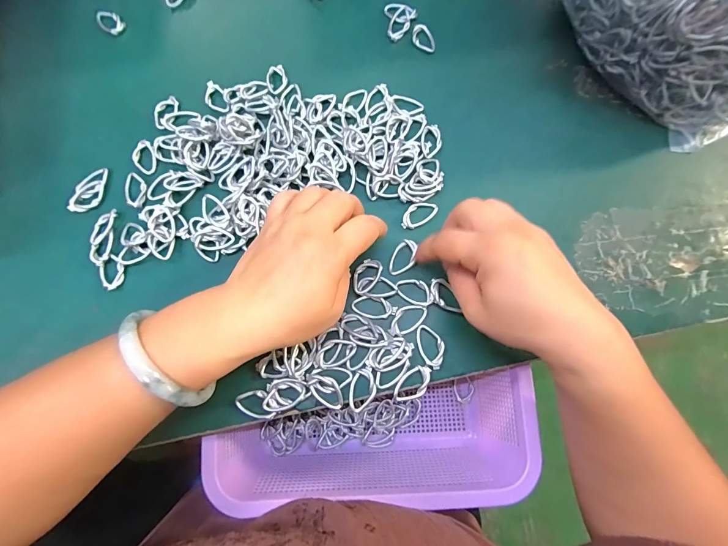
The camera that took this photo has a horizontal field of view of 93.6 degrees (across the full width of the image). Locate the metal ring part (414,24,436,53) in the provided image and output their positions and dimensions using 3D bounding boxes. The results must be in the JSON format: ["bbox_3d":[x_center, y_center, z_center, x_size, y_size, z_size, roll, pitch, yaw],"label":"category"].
[{"bbox_3d":[0.058,-0.225,0.329,0.018,0.004,0.031,-13,78,-1],"label":"metal ring part"}]

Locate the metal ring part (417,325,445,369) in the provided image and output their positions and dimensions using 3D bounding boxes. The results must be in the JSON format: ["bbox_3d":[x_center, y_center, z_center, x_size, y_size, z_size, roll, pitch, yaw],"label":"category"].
[{"bbox_3d":[0.051,0.056,0.261,0.019,0.004,0.034,-26,78,-4],"label":"metal ring part"}]

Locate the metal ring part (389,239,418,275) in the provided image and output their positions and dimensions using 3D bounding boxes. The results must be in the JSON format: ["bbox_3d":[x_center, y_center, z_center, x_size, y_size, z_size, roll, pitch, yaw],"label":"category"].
[{"bbox_3d":[0.033,-0.013,0.278,0.018,0.004,0.032,19,79,5],"label":"metal ring part"}]

